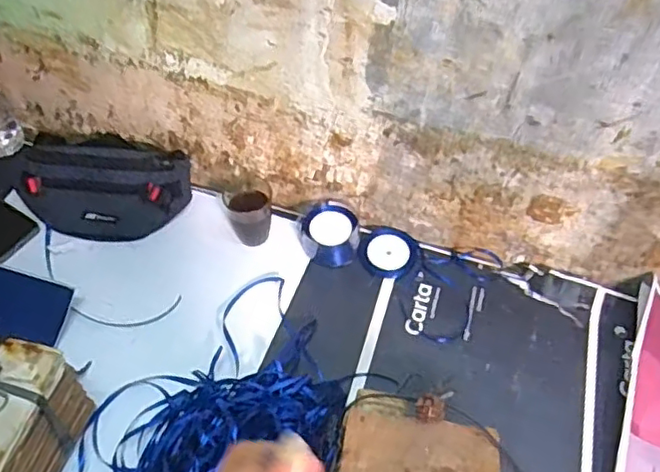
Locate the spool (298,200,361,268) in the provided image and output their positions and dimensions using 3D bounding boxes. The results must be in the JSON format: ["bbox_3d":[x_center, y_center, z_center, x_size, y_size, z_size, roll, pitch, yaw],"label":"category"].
[{"bbox_3d":[0.001,-0.002,0.856,0.082,0.052,0.076,2,54,-2],"label":"spool"}]

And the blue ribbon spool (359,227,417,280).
[{"bbox_3d":[0.083,0.024,0.860,0.079,0.016,0.077,2,54,-2],"label":"blue ribbon spool"}]

